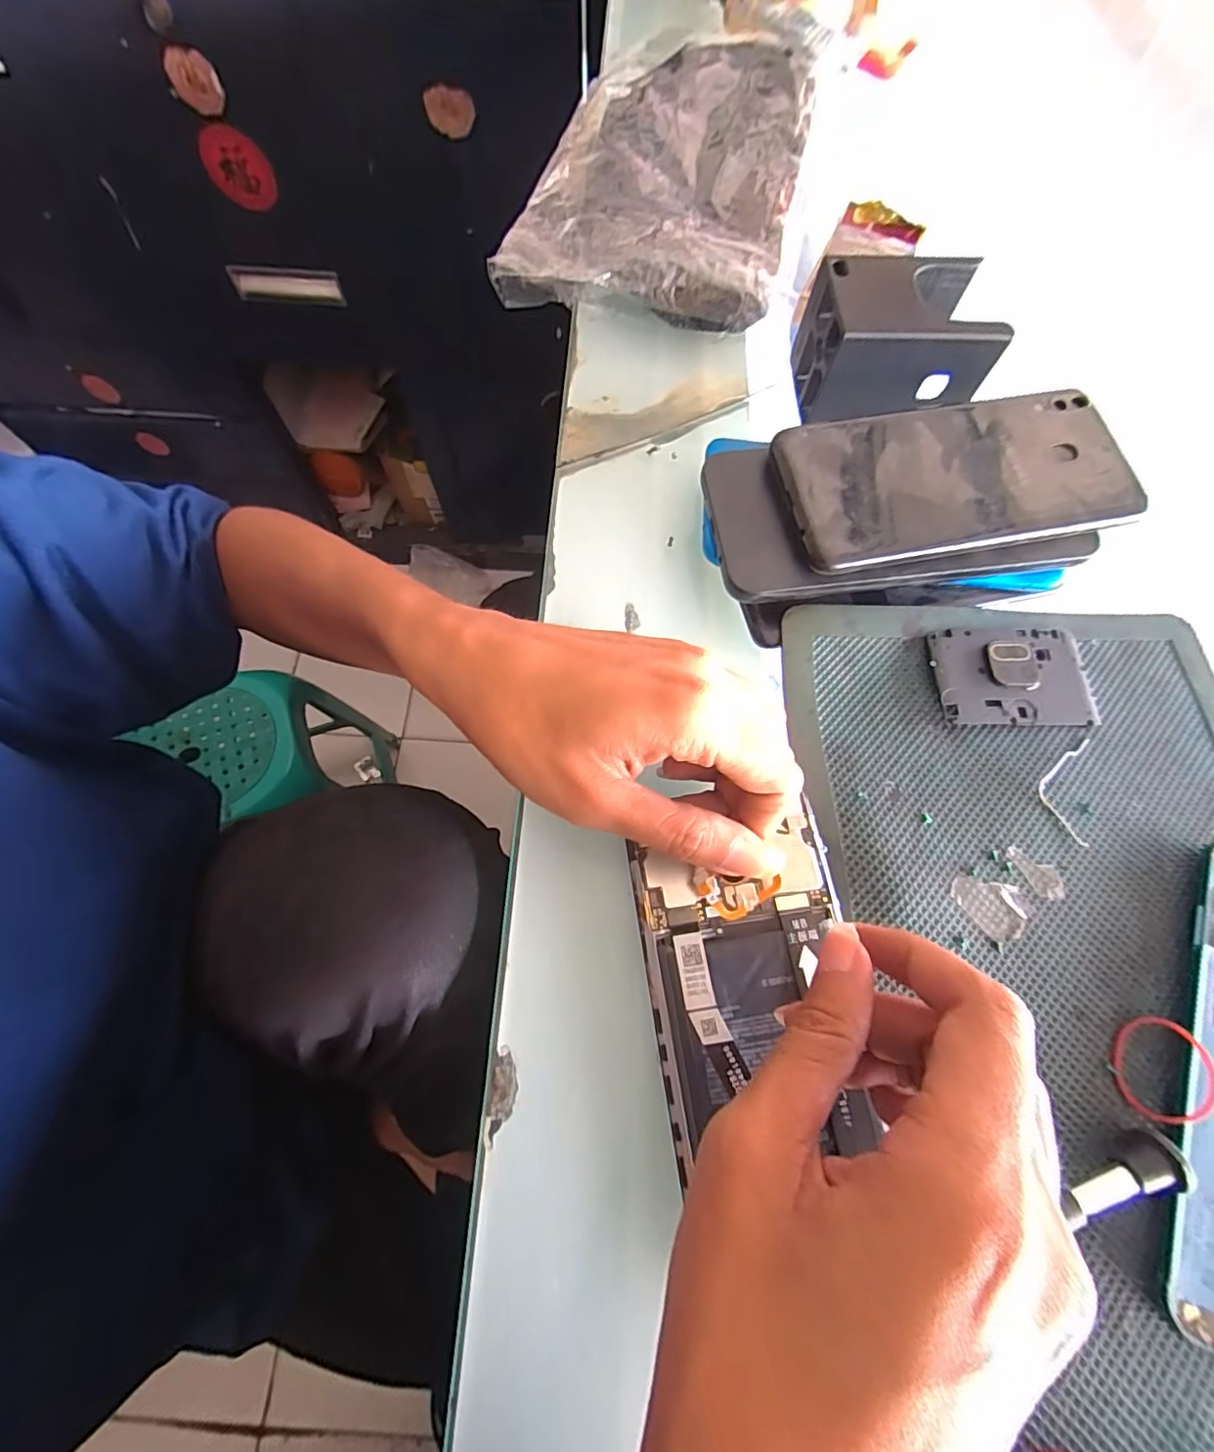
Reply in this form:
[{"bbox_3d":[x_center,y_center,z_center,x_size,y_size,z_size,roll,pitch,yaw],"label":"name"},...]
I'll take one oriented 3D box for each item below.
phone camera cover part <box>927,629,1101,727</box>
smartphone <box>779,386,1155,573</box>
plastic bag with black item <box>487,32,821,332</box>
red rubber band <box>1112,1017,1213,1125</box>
[{"bbox_3d":[0.178,-0.022,0.245,0.067,0.005,0.044,-1,69,-1],"label":"phone camera cover part"},{"bbox_3d":[0.150,-0.109,0.244,0.147,0.006,0.070,-9,75,-3],"label":"smartphone"},{"bbox_3d":[0.044,-0.373,0.366,0.159,0.032,0.287,13,69,4],"label":"plastic bag with black item"},{"bbox_3d":[0.190,0.118,0.192,0.033,0.004,0.028,-36,53,-4],"label":"red rubber band"}]

